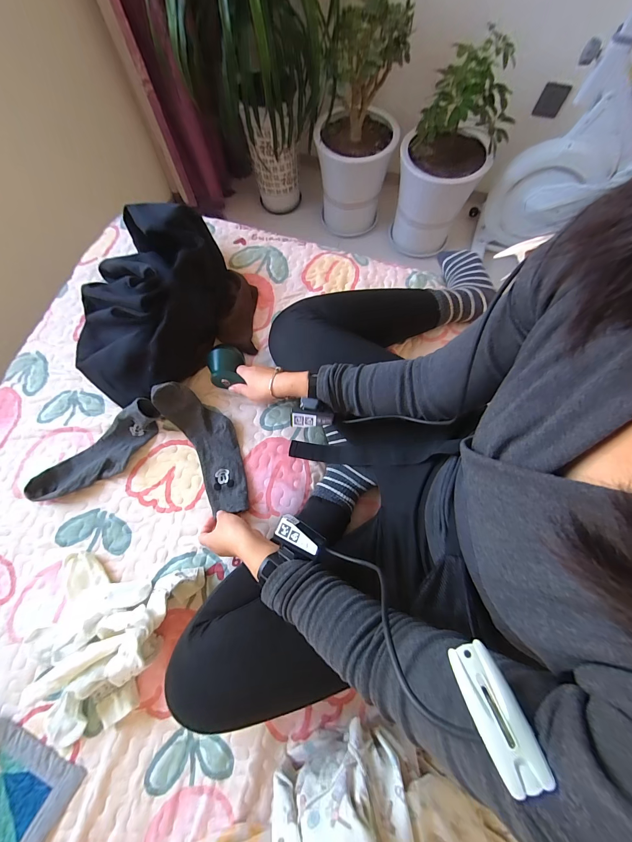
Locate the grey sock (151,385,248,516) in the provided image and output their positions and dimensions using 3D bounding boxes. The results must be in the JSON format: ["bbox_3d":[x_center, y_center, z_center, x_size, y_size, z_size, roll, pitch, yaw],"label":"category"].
[{"bbox_3d":[-0.193,0.042,0.567,0.091,0.059,0.253,-31,87,-9],"label":"grey sock"}]

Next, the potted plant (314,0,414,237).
[{"bbox_3d":[0.148,-1.039,1.151,0.290,0.600,0.247,6,72,2],"label":"potted plant"}]

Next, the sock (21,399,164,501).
[{"bbox_3d":[-0.384,0.057,0.540,0.249,0.066,0.074,-32,74,-10],"label":"sock"}]

